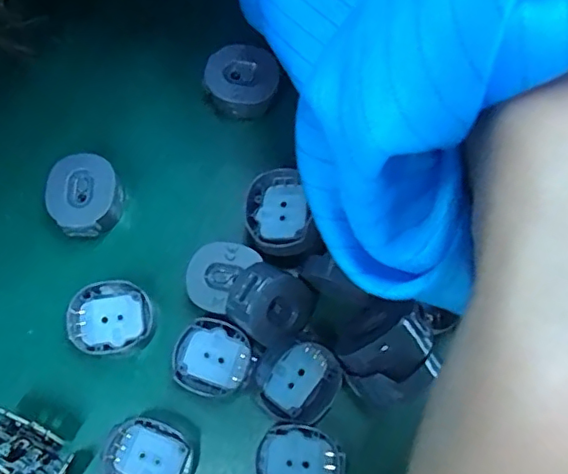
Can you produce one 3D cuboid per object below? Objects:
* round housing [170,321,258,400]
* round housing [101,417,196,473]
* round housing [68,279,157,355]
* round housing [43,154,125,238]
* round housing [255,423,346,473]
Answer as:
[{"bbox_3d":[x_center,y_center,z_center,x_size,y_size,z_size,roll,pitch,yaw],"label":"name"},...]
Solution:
[{"bbox_3d":[-0.024,0.043,0.199,0.028,0.012,0.025,14,75,5],"label":"round housing"},{"bbox_3d":[-0.045,0.075,0.192,0.029,0.010,0.024,23,76,7],"label":"round housing"},{"bbox_3d":[-0.061,0.029,0.204,0.029,0.011,0.024,-13,74,-3],"label":"round housing"},{"bbox_3d":[-0.073,-0.015,0.213,0.026,0.016,0.027,0,74,1],"label":"round housing"},{"bbox_3d":[0.005,0.076,0.191,0.028,0.016,0.025,11,75,4],"label":"round housing"}]

